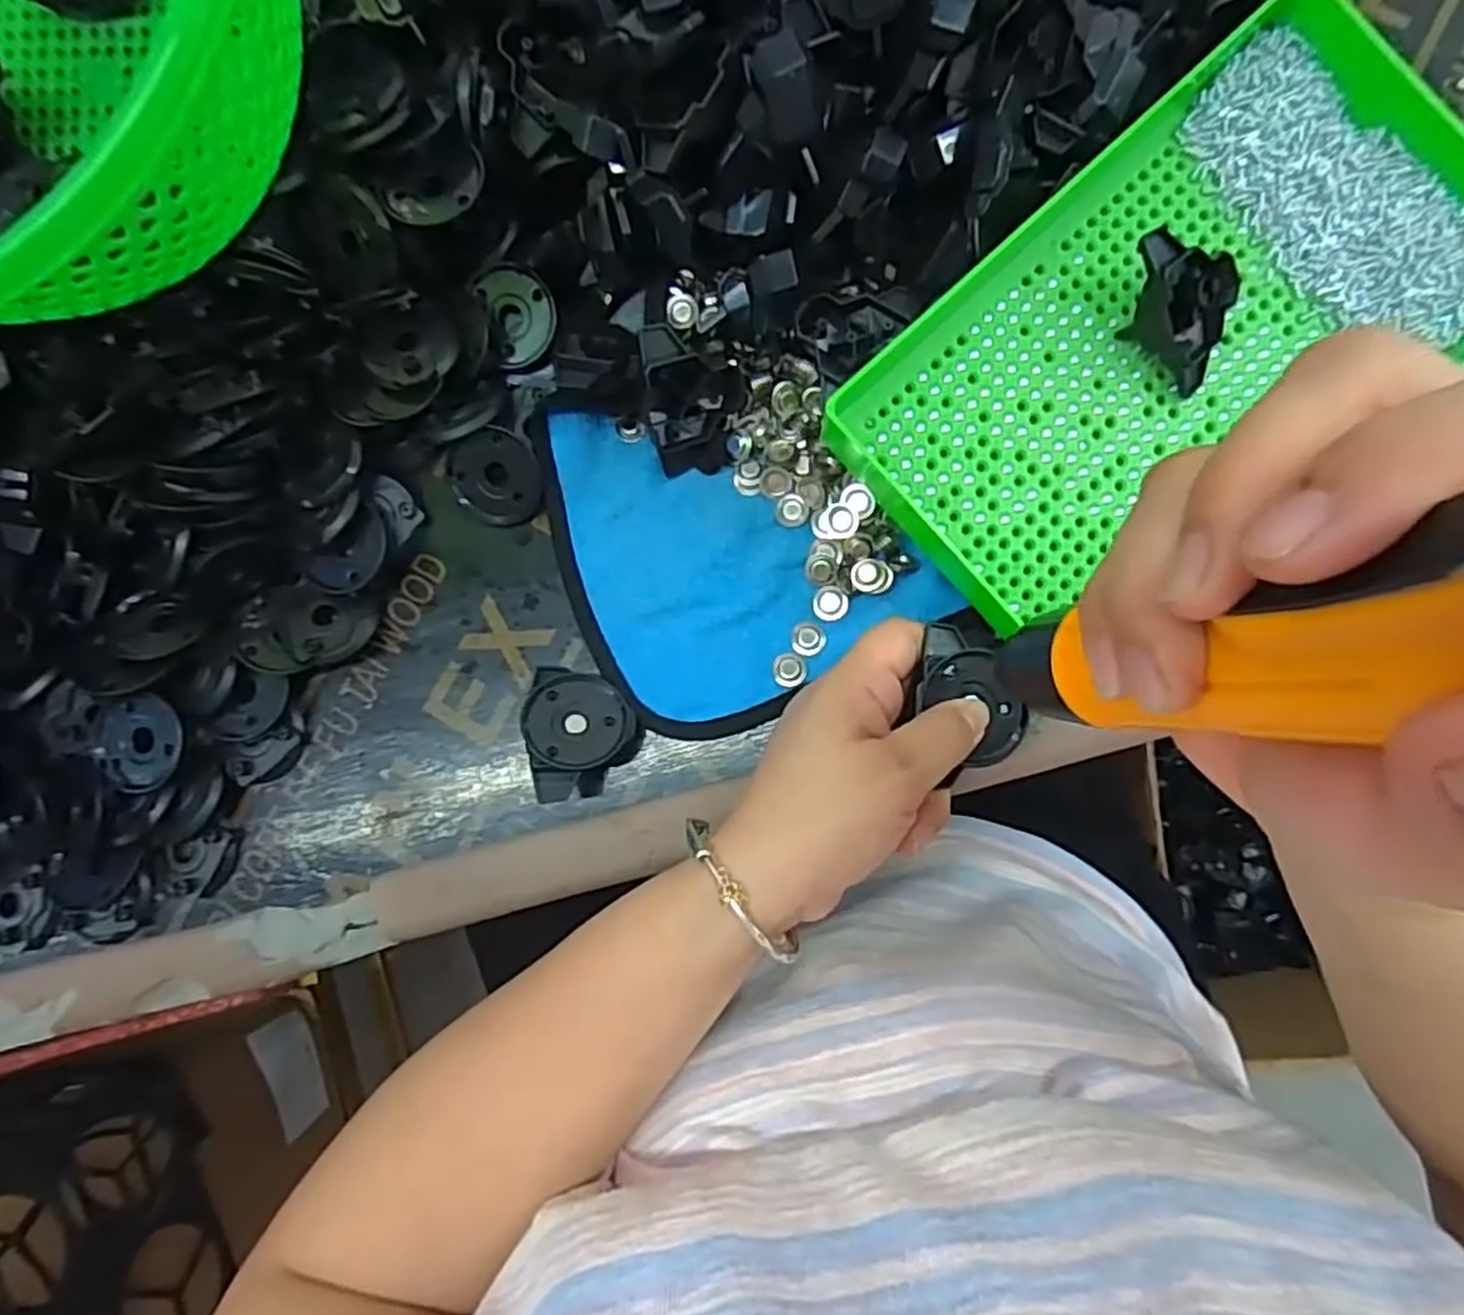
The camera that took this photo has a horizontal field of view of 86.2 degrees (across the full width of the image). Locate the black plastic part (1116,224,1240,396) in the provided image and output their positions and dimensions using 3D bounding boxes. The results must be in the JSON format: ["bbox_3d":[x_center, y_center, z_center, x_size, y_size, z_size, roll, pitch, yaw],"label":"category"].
[{"bbox_3d":[0.170,-0.129,0.291,0.042,0.028,0.049,2,85,6],"label":"black plastic part"}]

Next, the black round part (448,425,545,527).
[{"bbox_3d":[-0.103,-0.079,0.342,0.041,0.012,0.041,1,106,4],"label":"black round part"}]

